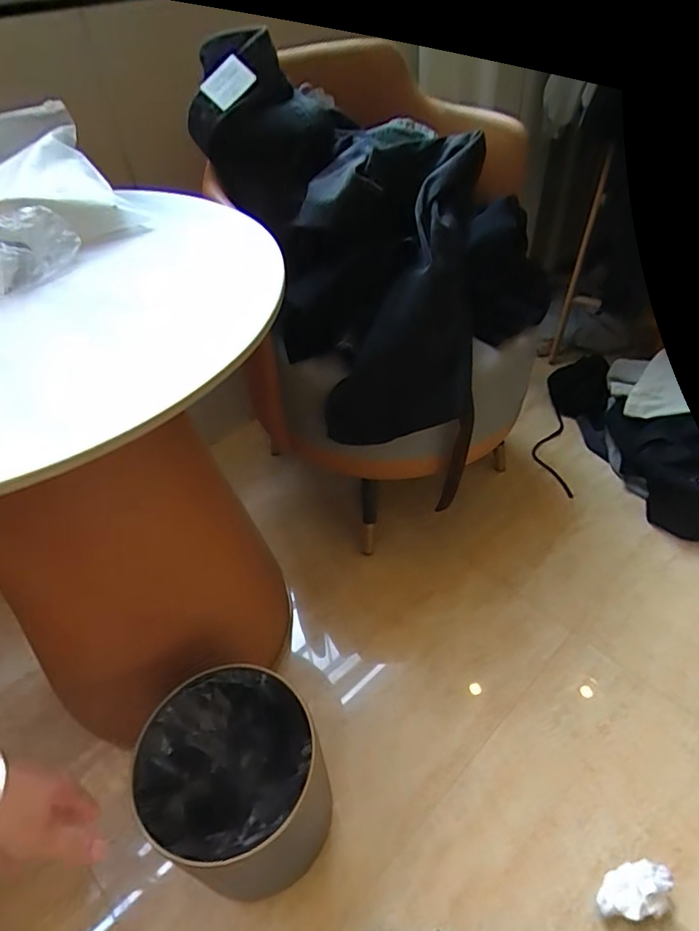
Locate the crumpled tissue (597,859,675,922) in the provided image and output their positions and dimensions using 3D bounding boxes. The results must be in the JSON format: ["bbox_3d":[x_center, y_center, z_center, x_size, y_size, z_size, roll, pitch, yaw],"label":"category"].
[{"bbox_3d":[0.380,0.559,0.721,0.109,0.035,0.060,-6,46,-5],"label":"crumpled tissue"}]

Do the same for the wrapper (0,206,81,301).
[{"bbox_3d":[-0.351,-0.217,0.564,0.066,0.053,0.145,31,56,29],"label":"wrapper"}]

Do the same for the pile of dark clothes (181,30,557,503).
[{"bbox_3d":[0.052,-0.358,0.874,0.365,0.462,0.509,-34,53,-24],"label":"pile of dark clothes"}]

